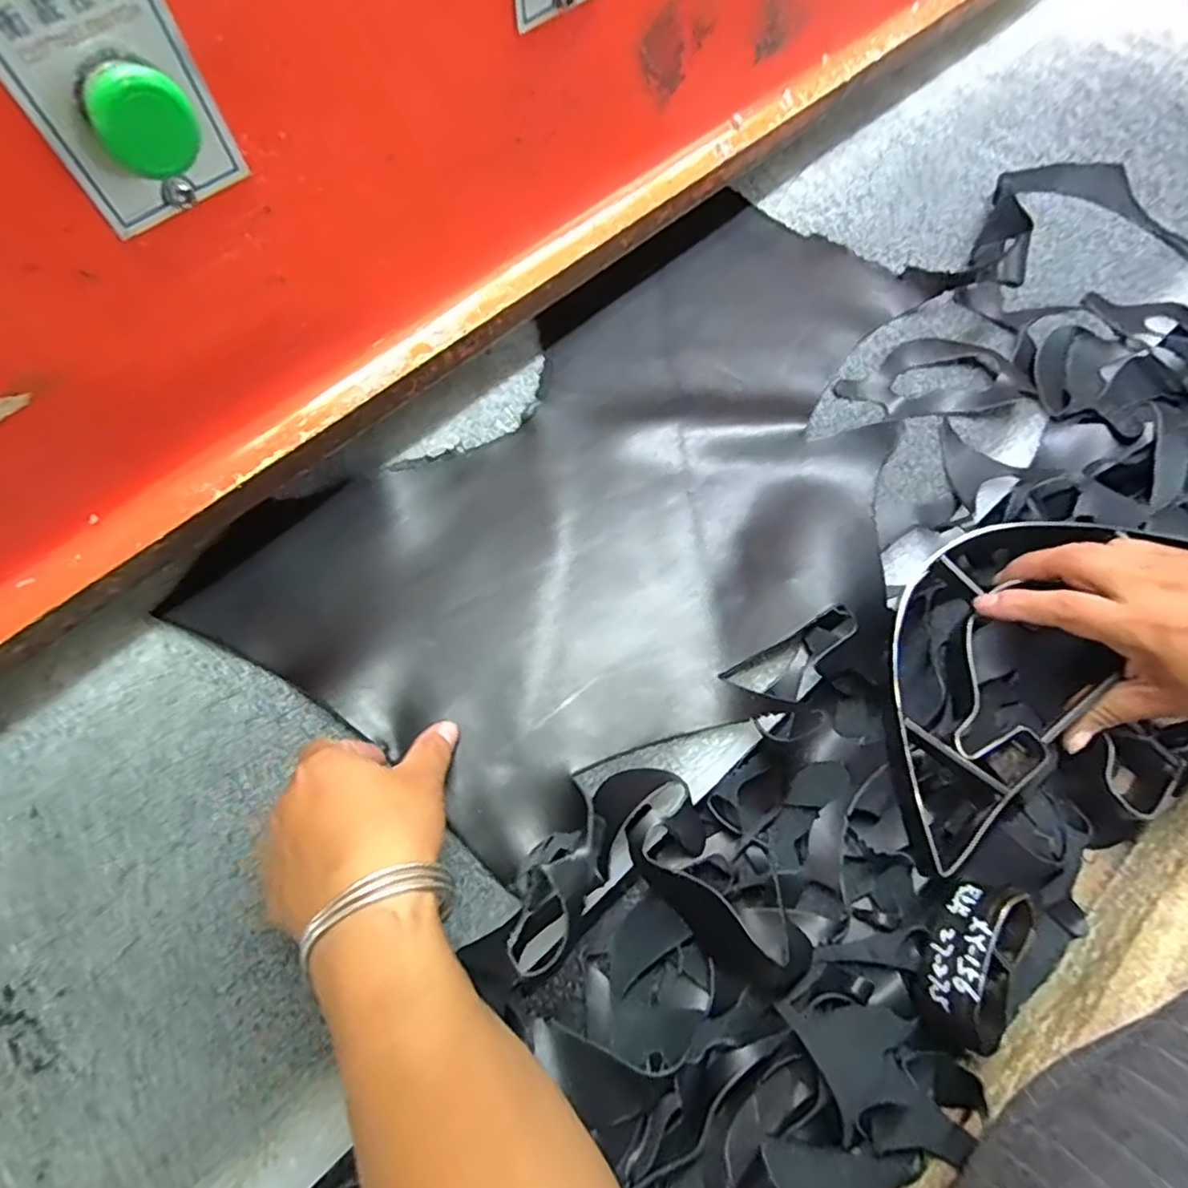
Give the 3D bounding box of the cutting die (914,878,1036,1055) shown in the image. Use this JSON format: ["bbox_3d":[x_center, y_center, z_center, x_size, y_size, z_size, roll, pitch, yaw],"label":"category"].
[{"bbox_3d":[0.195,0.185,0.325,0.042,0.030,0.080,28,71,12],"label":"cutting die"}]

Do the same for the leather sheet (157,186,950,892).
[{"bbox_3d":[0.032,-0.079,0.438,0.526,0.016,0.304,-42,75,-14],"label":"leather sheet"}]

